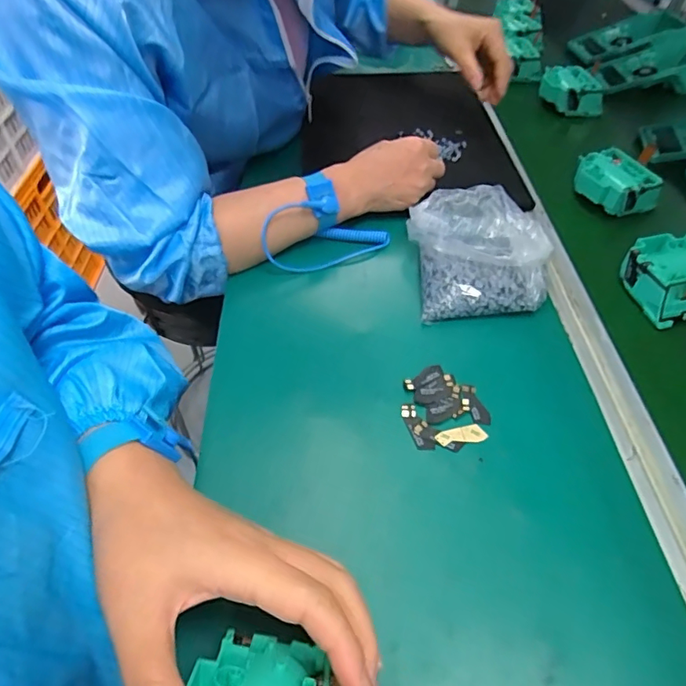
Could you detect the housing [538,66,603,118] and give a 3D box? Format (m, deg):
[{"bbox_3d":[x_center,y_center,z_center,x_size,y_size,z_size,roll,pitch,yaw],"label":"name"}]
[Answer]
[{"bbox_3d":[0.326,-0.364,0.706,0.064,0.035,0.083,-9,49,-6],"label":"housing"}]

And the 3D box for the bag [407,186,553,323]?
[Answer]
[{"bbox_3d":[0.125,-0.092,0.455,0.120,0.054,0.137,-3,49,-2],"label":"bag"}]

